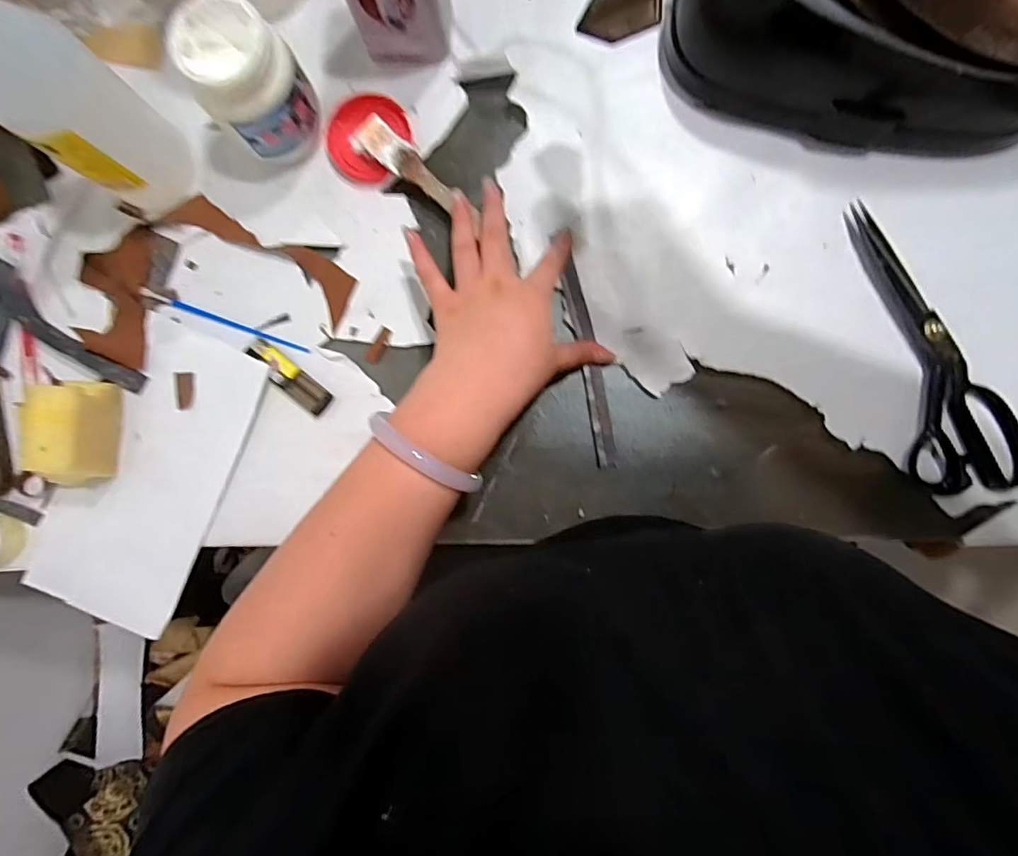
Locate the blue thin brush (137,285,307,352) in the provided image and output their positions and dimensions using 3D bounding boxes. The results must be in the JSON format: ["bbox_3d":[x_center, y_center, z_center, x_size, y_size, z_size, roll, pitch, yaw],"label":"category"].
[{"bbox_3d":[-0.240,-0.090,0.423,0.151,0.004,0.006,20,88,3],"label":"blue thin brush"}]

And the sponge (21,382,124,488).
[{"bbox_3d":[-0.348,0.004,0.400,0.045,0.053,0.086,6,87,2],"label":"sponge"}]

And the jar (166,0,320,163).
[{"bbox_3d":[-0.196,-0.259,0.383,0.075,0.093,0.069,0,87,2],"label":"jar"}]

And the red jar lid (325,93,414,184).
[{"bbox_3d":[-0.120,-0.248,0.426,0.069,0.008,0.075,0,87,2],"label":"red jar lid"}]

